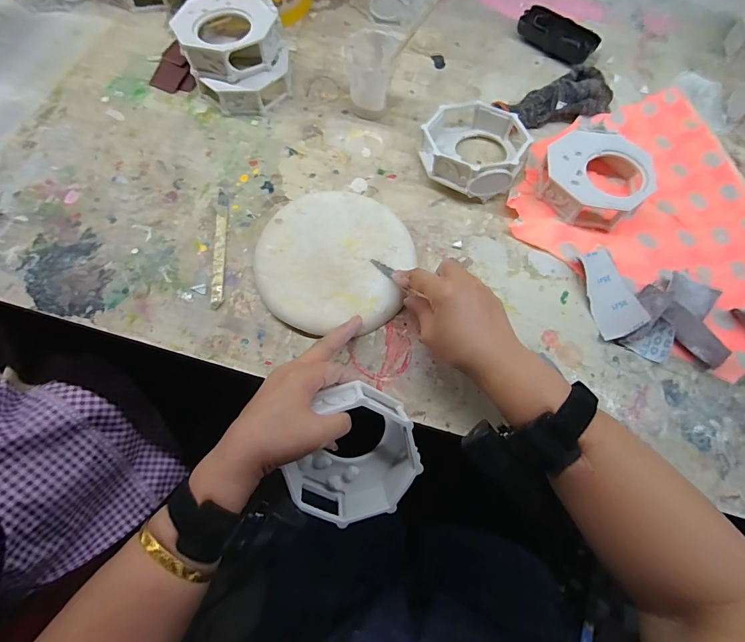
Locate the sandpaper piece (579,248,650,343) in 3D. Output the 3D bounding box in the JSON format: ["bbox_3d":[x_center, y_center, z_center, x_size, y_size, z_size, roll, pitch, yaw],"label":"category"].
[{"bbox_3d":[0.249,-0.032,0.412,0.043,0.014,0.099,-9,65,10],"label":"sandpaper piece"}]

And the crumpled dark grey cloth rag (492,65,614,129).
[{"bbox_3d":[0.241,-0.277,0.504,0.163,0.027,0.064,-27,72,-12],"label":"crumpled dark grey cloth rag"}]

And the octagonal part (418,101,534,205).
[{"bbox_3d":[0.118,-0.205,0.459,0.116,0.049,0.120,30,71,9],"label":"octagonal part"}]

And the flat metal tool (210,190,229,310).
[{"bbox_3d":[-0.163,-0.080,0.421,0.013,0.004,0.143,-4,69,-4],"label":"flat metal tool"}]

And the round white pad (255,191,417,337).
[{"bbox_3d":[-0.040,-0.063,0.407,0.154,0.013,0.154,1,69,-2],"label":"round white pad"}]

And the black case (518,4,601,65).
[{"bbox_3d":[0.258,-0.401,0.554,0.107,0.025,0.058,41,73,12],"label":"black case"}]

